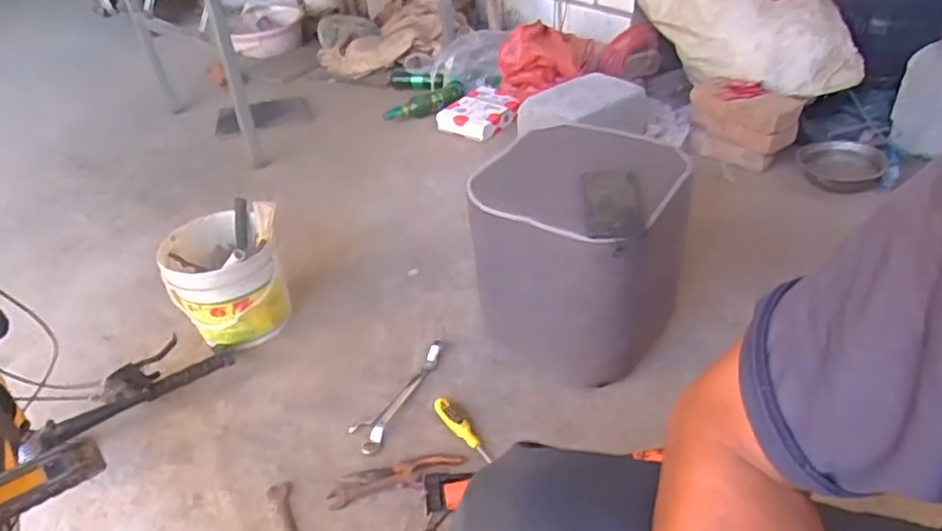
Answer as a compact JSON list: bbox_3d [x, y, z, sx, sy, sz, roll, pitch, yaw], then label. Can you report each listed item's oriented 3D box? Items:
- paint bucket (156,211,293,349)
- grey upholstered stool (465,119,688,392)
[{"bbox_3d":[-0.444,0.030,1.147,0.183,0.206,0.202,-30,44,-29],"label":"paint bucket"},{"bbox_3d":[0.177,-0.010,1.032,0.276,0.348,0.263,26,48,34],"label":"grey upholstered stool"}]

